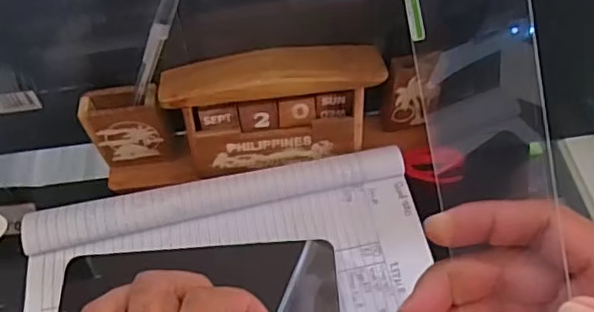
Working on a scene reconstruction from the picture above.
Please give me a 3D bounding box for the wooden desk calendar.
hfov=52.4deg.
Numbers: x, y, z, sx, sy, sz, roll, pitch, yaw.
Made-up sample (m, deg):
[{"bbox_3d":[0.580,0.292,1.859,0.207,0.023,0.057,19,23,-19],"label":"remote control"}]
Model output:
[{"bbox_3d":[-0.020,-0.027,0.402,0.234,0.082,0.048,-4,54,1],"label":"wooden desk calendar"}]

